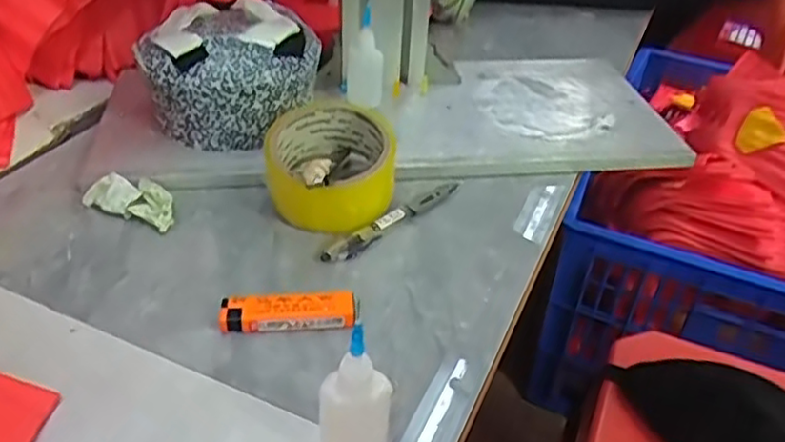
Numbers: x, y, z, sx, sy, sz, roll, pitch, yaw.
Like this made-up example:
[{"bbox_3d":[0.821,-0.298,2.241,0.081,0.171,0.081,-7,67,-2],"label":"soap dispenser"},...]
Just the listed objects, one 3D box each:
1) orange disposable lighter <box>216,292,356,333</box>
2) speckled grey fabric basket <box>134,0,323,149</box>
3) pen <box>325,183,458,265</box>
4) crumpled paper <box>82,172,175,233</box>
[{"bbox_3d":[-0.062,0.056,0.406,0.080,0.014,0.022,-1,37,-8],"label":"orange disposable lighter"},{"bbox_3d":[-0.133,-0.120,0.565,0.138,0.091,0.126,-3,37,-11],"label":"speckled grey fabric basket"},{"bbox_3d":[0.004,-0.003,0.488,0.016,0.010,0.132,31,44,31],"label":"pen"},{"bbox_3d":[-0.184,-0.017,0.490,0.069,0.015,0.036,18,38,17],"label":"crumpled paper"}]

